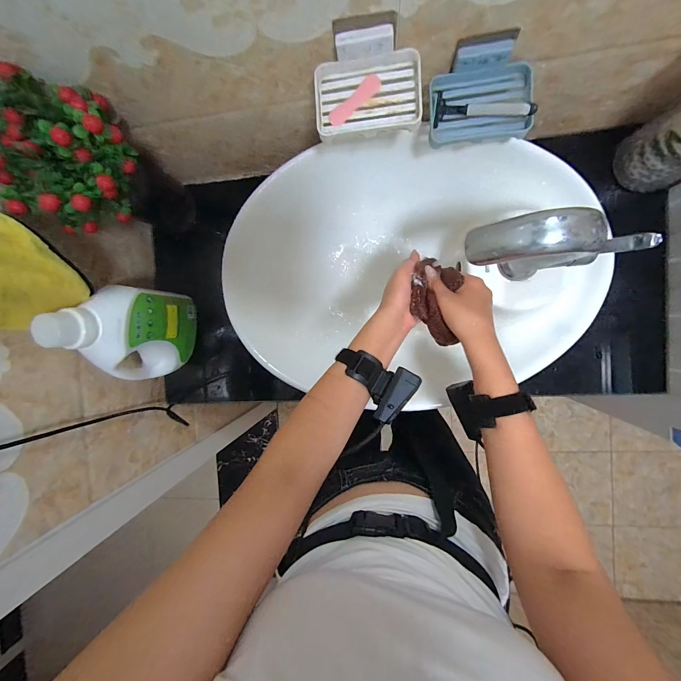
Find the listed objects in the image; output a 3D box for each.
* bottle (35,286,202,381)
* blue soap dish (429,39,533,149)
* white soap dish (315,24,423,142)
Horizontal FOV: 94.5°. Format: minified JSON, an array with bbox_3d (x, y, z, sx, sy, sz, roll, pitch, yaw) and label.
[{"bbox_3d":[-0.358,-0.008,0.543,0.075,0.256,0.162,19,95,7],"label":"bottle"},{"bbox_3d":[0.182,-0.312,0.407,0.129,0.053,0.089,-2,93,8],"label":"blue soap dish"},{"bbox_3d":[0.031,-0.296,0.371,0.124,0.046,0.091,-2,93,8],"label":"white soap dish"}]

